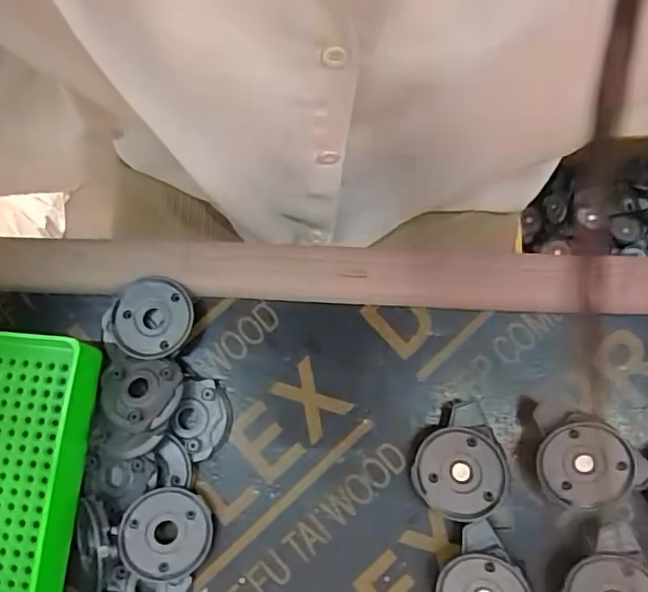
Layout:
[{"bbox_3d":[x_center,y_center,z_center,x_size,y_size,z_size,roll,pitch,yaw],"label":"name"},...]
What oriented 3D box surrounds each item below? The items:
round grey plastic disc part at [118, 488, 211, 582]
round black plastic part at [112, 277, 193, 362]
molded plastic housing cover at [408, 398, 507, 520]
[{"bbox_3d":[-0.076,0.115,0.282,0.042,0.004,0.042,3,80,-16],"label":"round grey plastic disc part"},{"bbox_3d":[-0.089,0.011,0.302,0.041,0.004,0.041,0,78,2],"label":"round black plastic part"},{"bbox_3d":[0.067,0.082,0.281,0.046,0.015,0.045,-42,72,15],"label":"molded plastic housing cover"}]

